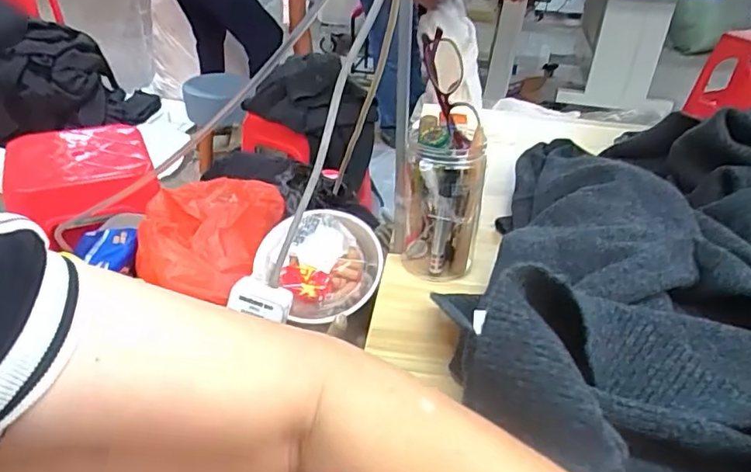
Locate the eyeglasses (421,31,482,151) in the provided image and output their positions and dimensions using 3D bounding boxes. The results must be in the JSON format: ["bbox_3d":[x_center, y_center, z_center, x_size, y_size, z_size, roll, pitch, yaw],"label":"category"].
[{"bbox_3d":[0.077,-0.143,0.561,0.033,0.129,0.051,-19,33,8],"label":"eyeglasses"}]

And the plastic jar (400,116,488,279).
[{"bbox_3d":[0.068,-0.037,0.607,0.088,0.162,0.070,10,34,9],"label":"plastic jar"}]

